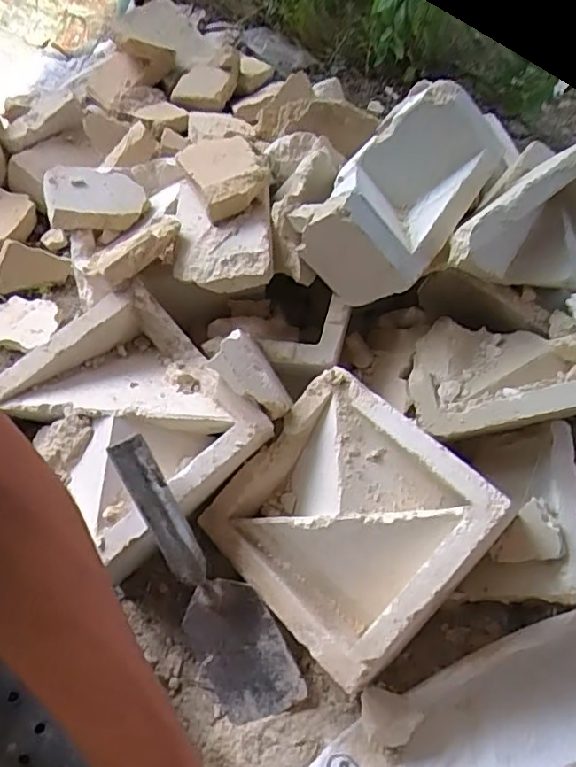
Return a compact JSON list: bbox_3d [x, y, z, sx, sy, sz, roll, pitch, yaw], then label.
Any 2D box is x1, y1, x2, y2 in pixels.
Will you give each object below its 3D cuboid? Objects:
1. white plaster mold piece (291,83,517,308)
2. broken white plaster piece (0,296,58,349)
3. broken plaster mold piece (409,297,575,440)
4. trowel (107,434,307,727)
[{"bbox_3d":[0.120,-0.195,0.602,0.127,0.107,0.225,32,64,12],"label":"white plaster mold piece"},{"bbox_3d":[-0.295,-0.071,0.661,0.079,0.015,0.068,10,61,1],"label":"broken white plaster piece"},{"bbox_3d":[0.220,-0.009,0.578,0.232,0.086,0.123,-15,63,20],"label":"broken plaster mold piece"},{"bbox_3d":[-0.074,0.163,0.498,0.070,0.044,0.263,-30,104,-18],"label":"trowel"}]

